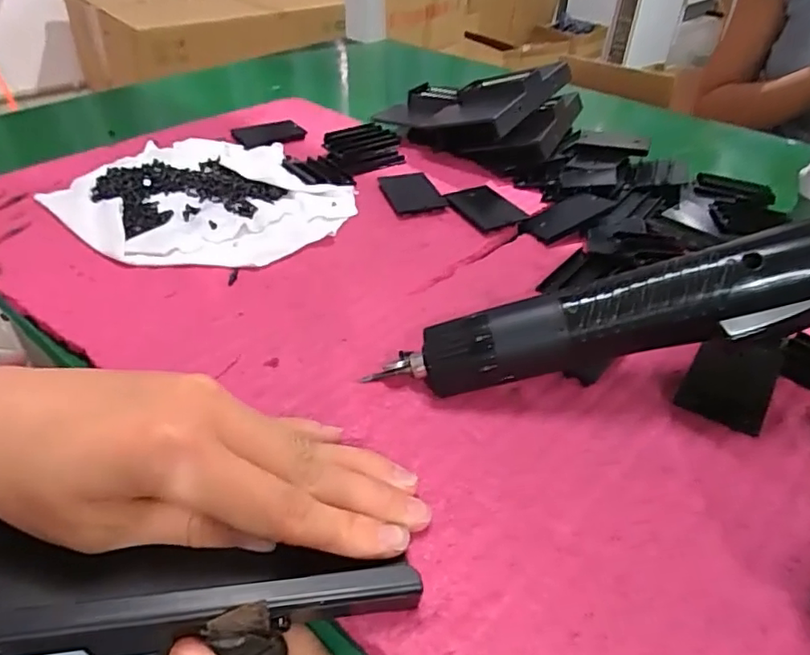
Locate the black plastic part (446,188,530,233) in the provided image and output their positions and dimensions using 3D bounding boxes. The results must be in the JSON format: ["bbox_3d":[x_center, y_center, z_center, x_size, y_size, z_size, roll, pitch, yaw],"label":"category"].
[{"bbox_3d":[0.057,-0.082,0.412,0.037,0.004,0.051,-19,43,-24],"label":"black plastic part"}]

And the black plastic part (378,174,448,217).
[{"bbox_3d":[0.005,-0.095,0.429,0.036,0.006,0.056,-11,40,-15],"label":"black plastic part"}]

